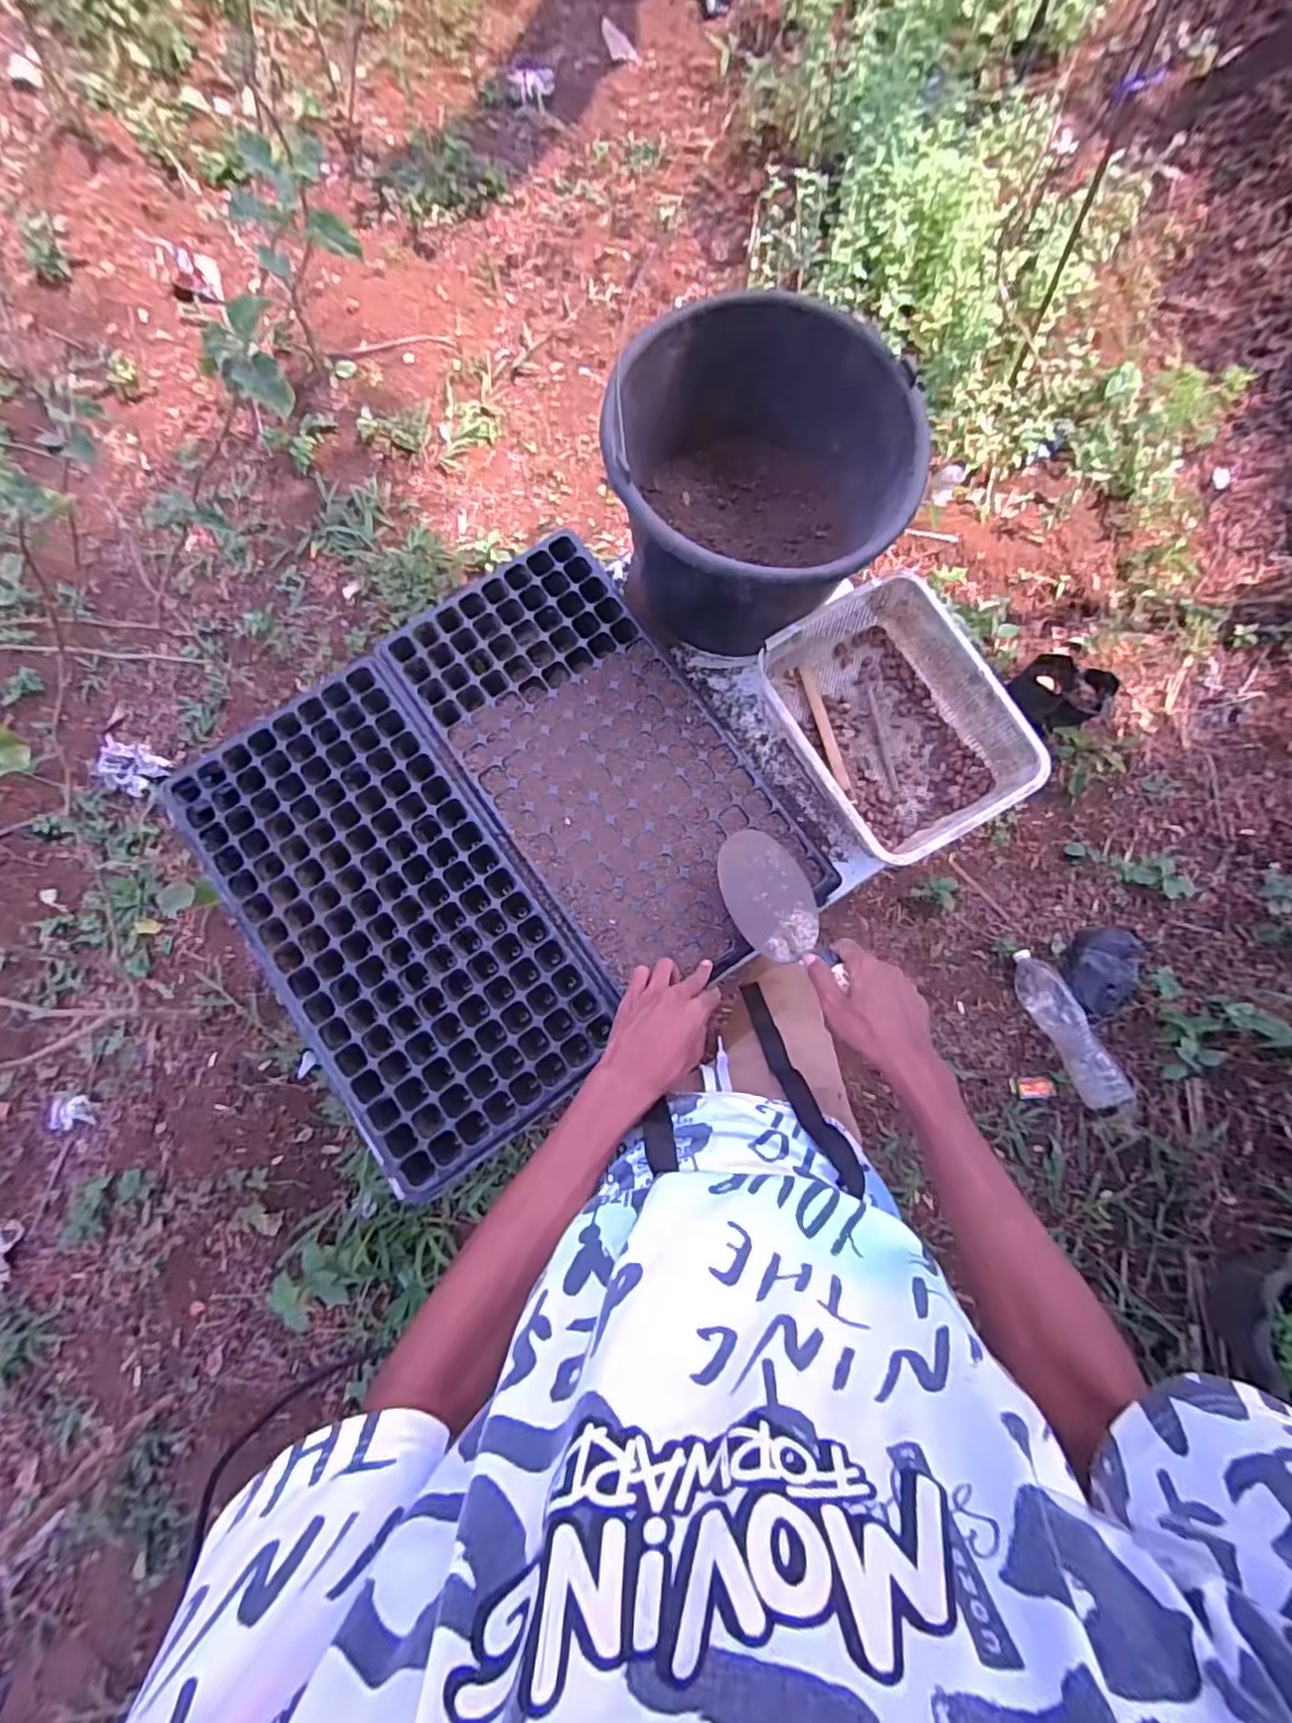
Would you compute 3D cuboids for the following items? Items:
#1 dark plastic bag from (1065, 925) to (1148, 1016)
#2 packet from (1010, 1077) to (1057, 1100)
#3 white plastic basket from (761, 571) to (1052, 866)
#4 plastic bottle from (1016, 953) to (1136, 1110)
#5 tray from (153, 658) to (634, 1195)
[{"bbox_3d":[0.959,0.222,1.356,0.139,0.046,0.191,24,83,3],"label":"dark plastic bag"},{"bbox_3d":[0.795,0.466,1.328,0.085,0.020,0.040,-2,82,0],"label":"packet"},{"bbox_3d":[0.272,-0.155,0.733,0.215,0.089,0.282,-30,82,-7],"label":"white plastic basket"},{"bbox_3d":[0.855,0.338,1.316,0.073,0.066,0.323,-19,64,-3],"label":"plastic bottle"},{"bbox_3d":[-0.275,0.054,0.700,0.283,0.034,0.519,-35,84,-5],"label":"tray"}]

